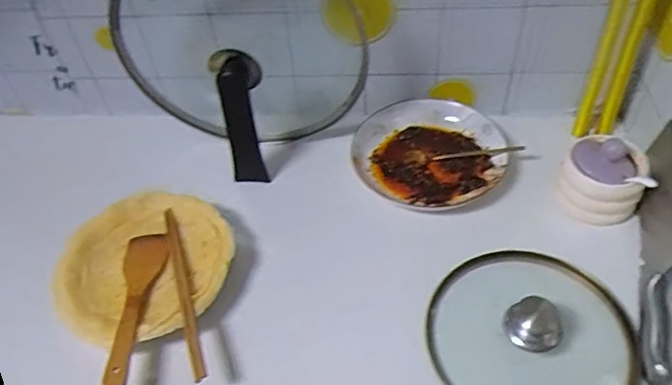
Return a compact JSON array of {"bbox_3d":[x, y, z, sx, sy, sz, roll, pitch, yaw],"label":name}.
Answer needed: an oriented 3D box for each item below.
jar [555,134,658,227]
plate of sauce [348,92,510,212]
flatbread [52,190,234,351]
[{"bbox_3d":[0.310,-0.016,0.650,0.091,0.086,0.084,-3,48,3],"label":"jar"},{"bbox_3d":[0.123,-0.058,0.740,0.192,0.029,0.179,-3,48,3],"label":"plate of sauce"},{"bbox_3d":[-0.215,0.084,0.636,0.183,0.034,0.186,-2,54,2],"label":"flatbread"}]

